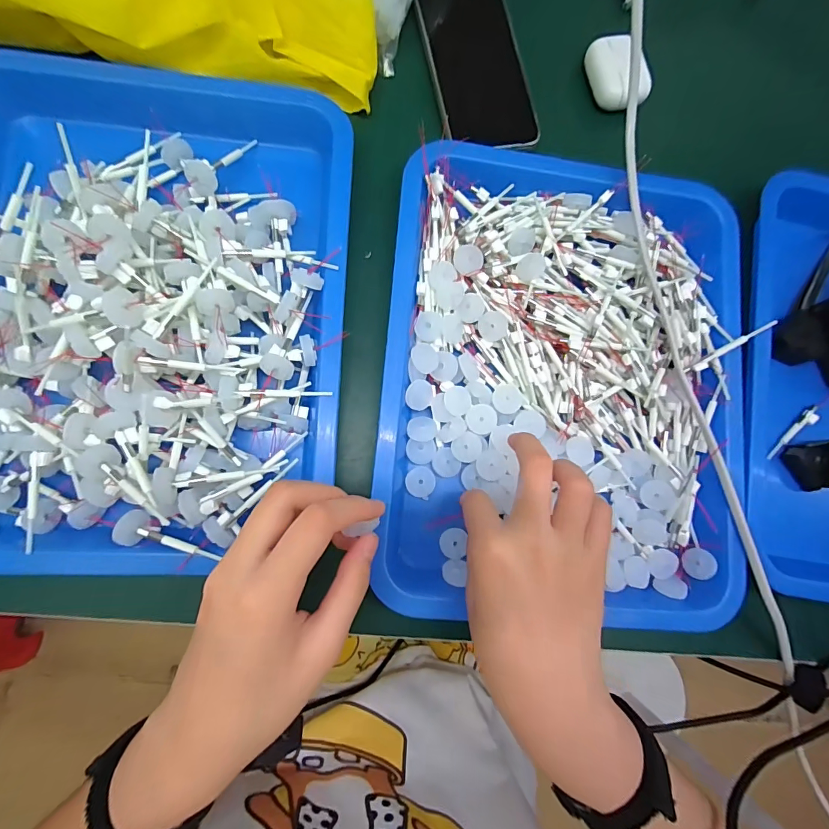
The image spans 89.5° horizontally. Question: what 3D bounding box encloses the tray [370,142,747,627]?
[{"bbox_3d":[0.108,-0.026,0.303,0.257,0.032,0.323,6,83,-6],"label":"tray"}]

